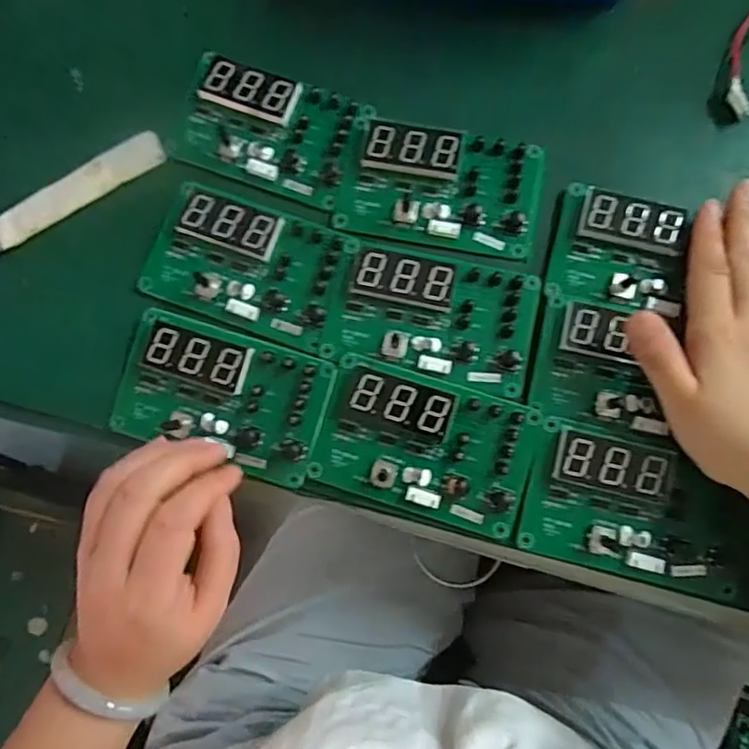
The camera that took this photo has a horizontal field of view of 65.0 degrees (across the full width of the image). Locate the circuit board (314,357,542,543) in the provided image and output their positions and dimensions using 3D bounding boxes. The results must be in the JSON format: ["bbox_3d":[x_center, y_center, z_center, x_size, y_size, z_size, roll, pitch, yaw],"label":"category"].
[{"bbox_3d":[0.029,0.039,0.336,0.120,0.018,0.077,17,79,4],"label":"circuit board"}]

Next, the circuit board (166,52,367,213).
[{"bbox_3d":[-0.069,-0.157,0.373,0.110,0.009,0.074,16,79,4],"label":"circuit board"}]

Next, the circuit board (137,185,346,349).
[{"bbox_3d":[-0.079,-0.068,0.355,0.115,0.011,0.073,18,79,5],"label":"circuit board"}]

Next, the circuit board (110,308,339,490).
[{"bbox_3d":[-0.089,0.014,0.344,0.119,0.011,0.075,17,95,2],"label":"circuit board"}]

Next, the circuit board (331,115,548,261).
[{"bbox_3d":[0.042,-0.118,0.363,0.121,0.011,0.076,12,79,4],"label":"circuit board"}]

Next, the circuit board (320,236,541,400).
[{"bbox_3d":[0.034,-0.035,0.347,0.121,0.010,0.072,12,79,4],"label":"circuit board"}]

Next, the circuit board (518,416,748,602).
[{"bbox_3d":[0.146,0.072,0.321,0.115,0.015,0.073,14,79,4],"label":"circuit board"}]

